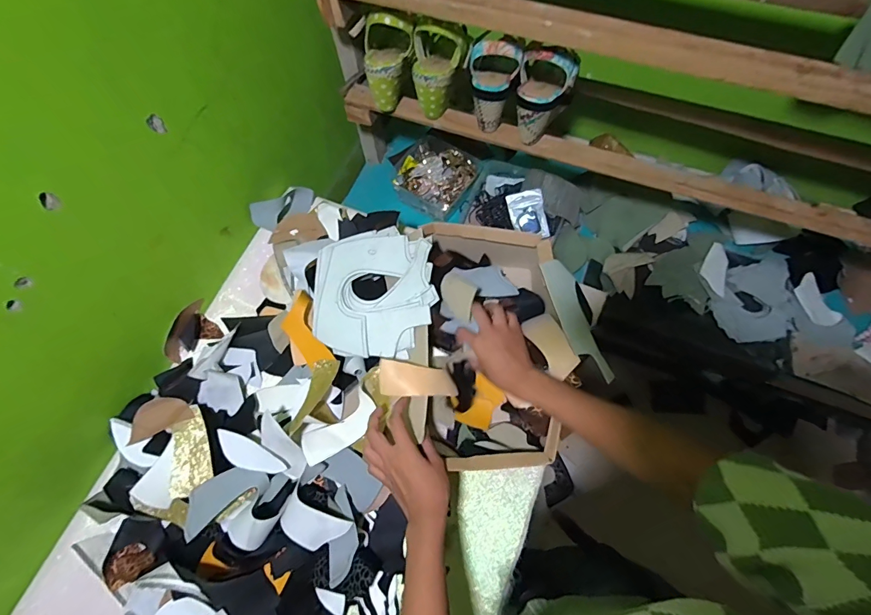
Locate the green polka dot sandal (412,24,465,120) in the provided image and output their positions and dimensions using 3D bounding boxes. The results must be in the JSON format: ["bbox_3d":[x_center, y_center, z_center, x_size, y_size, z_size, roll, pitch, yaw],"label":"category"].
[{"bbox_3d":[0.005,-0.377,0.658,0.081,0.127,0.071,0,67,1],"label":"green polka dot sandal"}]

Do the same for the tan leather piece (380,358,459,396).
[{"bbox_3d":[-0.022,0.098,0.548,0.105,0.016,0.042,10,67,-9],"label":"tan leather piece"}]

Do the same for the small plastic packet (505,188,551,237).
[{"bbox_3d":[0.186,-0.185,0.826,0.068,0.015,0.096,-13,87,10],"label":"small plastic packet"}]

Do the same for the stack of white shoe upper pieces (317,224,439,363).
[{"bbox_3d":[-0.097,-0.023,0.619,0.199,0.035,0.192,-9,74,16],"label":"stack of white shoe upper pieces"}]

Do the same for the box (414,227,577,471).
[{"bbox_3d":[0.080,0.057,0.605,0.191,0.120,0.335,3,67,3],"label":"box"}]

